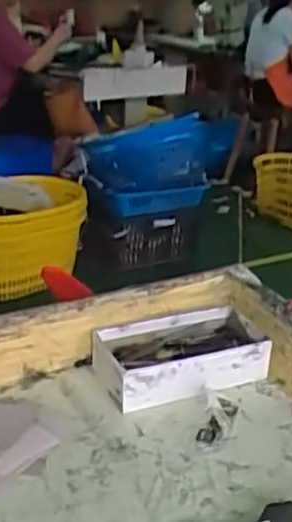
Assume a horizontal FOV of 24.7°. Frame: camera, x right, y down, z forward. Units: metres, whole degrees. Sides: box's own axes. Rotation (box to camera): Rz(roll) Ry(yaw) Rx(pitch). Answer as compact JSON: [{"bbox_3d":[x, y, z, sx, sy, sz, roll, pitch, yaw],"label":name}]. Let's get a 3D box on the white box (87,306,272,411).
[{"bbox_3d":[0.041,0.110,0.778,0.189,0.049,0.112,-9,26,-22],"label":"white box"}]

